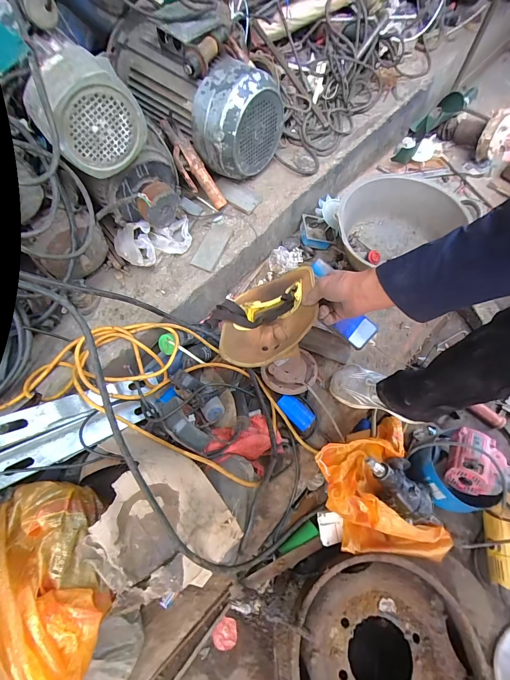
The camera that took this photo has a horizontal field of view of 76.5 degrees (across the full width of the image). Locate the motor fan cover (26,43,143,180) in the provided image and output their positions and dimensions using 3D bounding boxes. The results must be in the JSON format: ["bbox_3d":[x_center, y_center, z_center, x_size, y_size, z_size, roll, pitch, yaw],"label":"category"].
[{"bbox_3d":[-0.320,-0.427,0.619,0.166,0.165,0.104,-36,70,-12],"label":"motor fan cover"}]

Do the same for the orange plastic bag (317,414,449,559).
[{"bbox_3d":[0.323,0.389,0.810,0.286,0.152,0.342,-16,67,-4],"label":"orange plastic bag"}]

